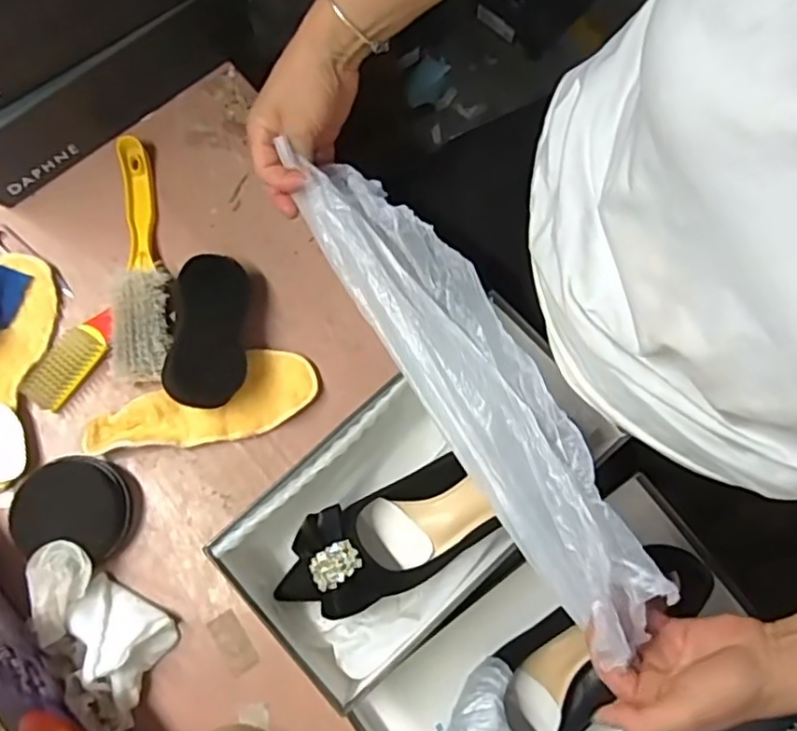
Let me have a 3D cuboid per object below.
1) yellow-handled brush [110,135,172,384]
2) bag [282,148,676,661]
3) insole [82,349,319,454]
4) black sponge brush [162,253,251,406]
[{"bbox_3d":[-0.231,-0.102,0.605,0.051,0.035,0.234,-5,77,-2],"label":"yellow-handled brush"},{"bbox_3d":[0.051,0.006,0.478,0.072,0.052,0.391,-31,77,-8],"label":"bag"},{"bbox_3d":[-0.170,0.037,0.583,0.197,0.016,0.065,-18,78,-5],"label":"insole"},{"bbox_3d":[-0.167,-0.030,0.585,0.065,0.029,0.132,9,76,-33],"label":"black sponge brush"}]

